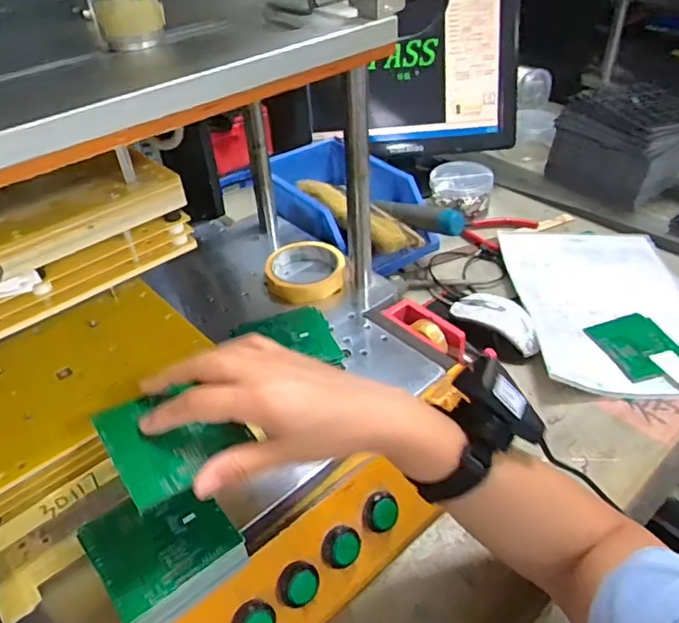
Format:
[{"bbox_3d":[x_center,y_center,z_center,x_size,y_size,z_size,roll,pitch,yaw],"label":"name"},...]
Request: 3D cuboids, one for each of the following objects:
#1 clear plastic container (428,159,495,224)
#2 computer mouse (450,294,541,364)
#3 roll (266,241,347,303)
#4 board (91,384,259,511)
[{"bbox_3d":[0.191,-0.192,0.907,0.097,0.058,0.081,4,41,9],"label":"clear plastic container"},{"bbox_3d":[0.182,0.016,0.674,0.060,0.032,0.116,-28,46,-26],"label":"computer mouse"},{"bbox_3d":[-0.038,-0.044,0.655,0.087,0.025,0.089,-2,41,2],"label":"roll"},{"bbox_3d":[-0.106,0.080,0.367,0.075,0.004,0.075,-23,52,-30],"label":"board"}]

